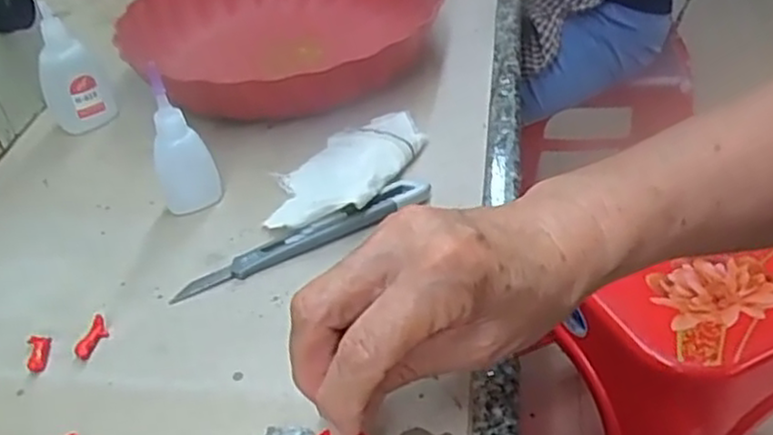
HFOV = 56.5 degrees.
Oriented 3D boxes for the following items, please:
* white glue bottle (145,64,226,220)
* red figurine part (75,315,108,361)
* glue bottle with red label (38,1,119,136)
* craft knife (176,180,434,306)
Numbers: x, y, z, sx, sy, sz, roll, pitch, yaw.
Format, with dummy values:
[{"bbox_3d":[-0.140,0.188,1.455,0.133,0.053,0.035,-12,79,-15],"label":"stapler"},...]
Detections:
[{"bbox_3d":[-0.120,-0.043,0.417,0.033,0.087,0.021,-19,42,-16],"label":"white glue bottle"},{"bbox_3d":[-0.146,0.060,0.359,0.009,0.009,0.023,11,43,19],"label":"red figurine part"},{"bbox_3d":[-0.222,-0.101,0.503,0.039,0.083,0.022,-32,47,-28],"label":"glue bottle with red label"},{"bbox_3d":[-0.044,0.009,0.398,0.147,0.018,0.016,-20,42,-16],"label":"craft knife"}]

